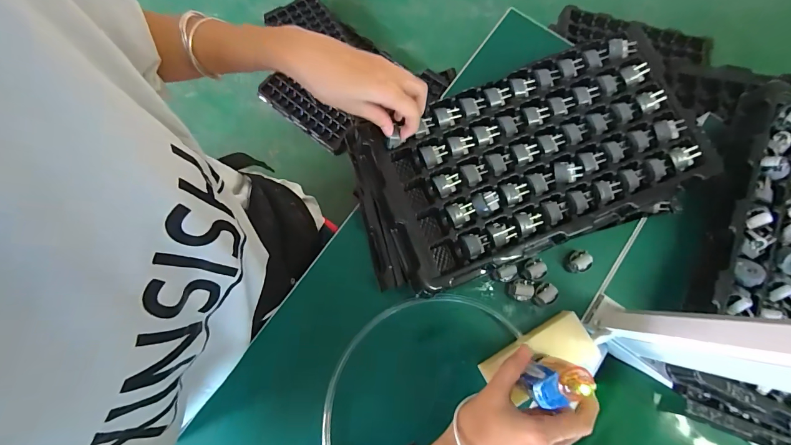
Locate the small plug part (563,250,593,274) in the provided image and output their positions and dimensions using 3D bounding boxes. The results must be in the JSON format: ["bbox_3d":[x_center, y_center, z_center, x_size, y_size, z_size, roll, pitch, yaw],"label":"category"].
[{"bbox_3d":[0.214,0.047,0.418,0.024,0.021,0.025,-42,81,-9],"label":"small plug part"}]

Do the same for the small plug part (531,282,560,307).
[{"bbox_3d":[0.173,0.084,0.411,0.024,0.028,0.025,-36,80,-8],"label":"small plug part"}]

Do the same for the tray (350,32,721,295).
[{"bbox_3d":[0.147,-0.069,0.411,0.373,0.055,0.201,-19,78,-5],"label":"tray"}]

